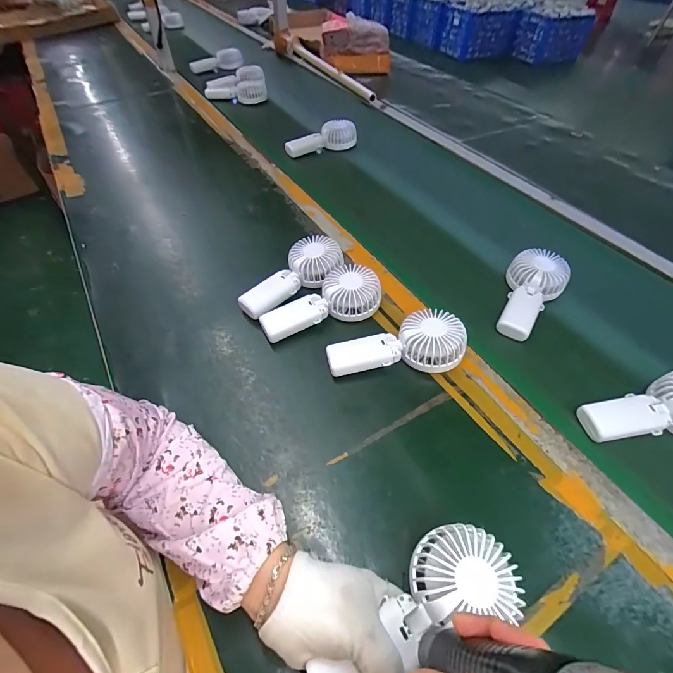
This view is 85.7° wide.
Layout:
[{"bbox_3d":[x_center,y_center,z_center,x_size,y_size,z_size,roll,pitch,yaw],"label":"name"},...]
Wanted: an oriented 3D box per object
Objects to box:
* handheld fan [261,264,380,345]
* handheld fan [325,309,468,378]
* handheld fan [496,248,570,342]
[{"bbox_3d":[-0.025,-0.050,0.540,0.181,0.055,0.076,-15,54,-13],"label":"handheld fan"},{"bbox_3d":[0.084,0.012,0.489,0.172,0.055,0.078,-2,52,-4],"label":"handheld fan"},{"bbox_3d":[0.299,-0.066,0.563,0.085,0.054,0.167,28,56,19],"label":"handheld fan"}]

